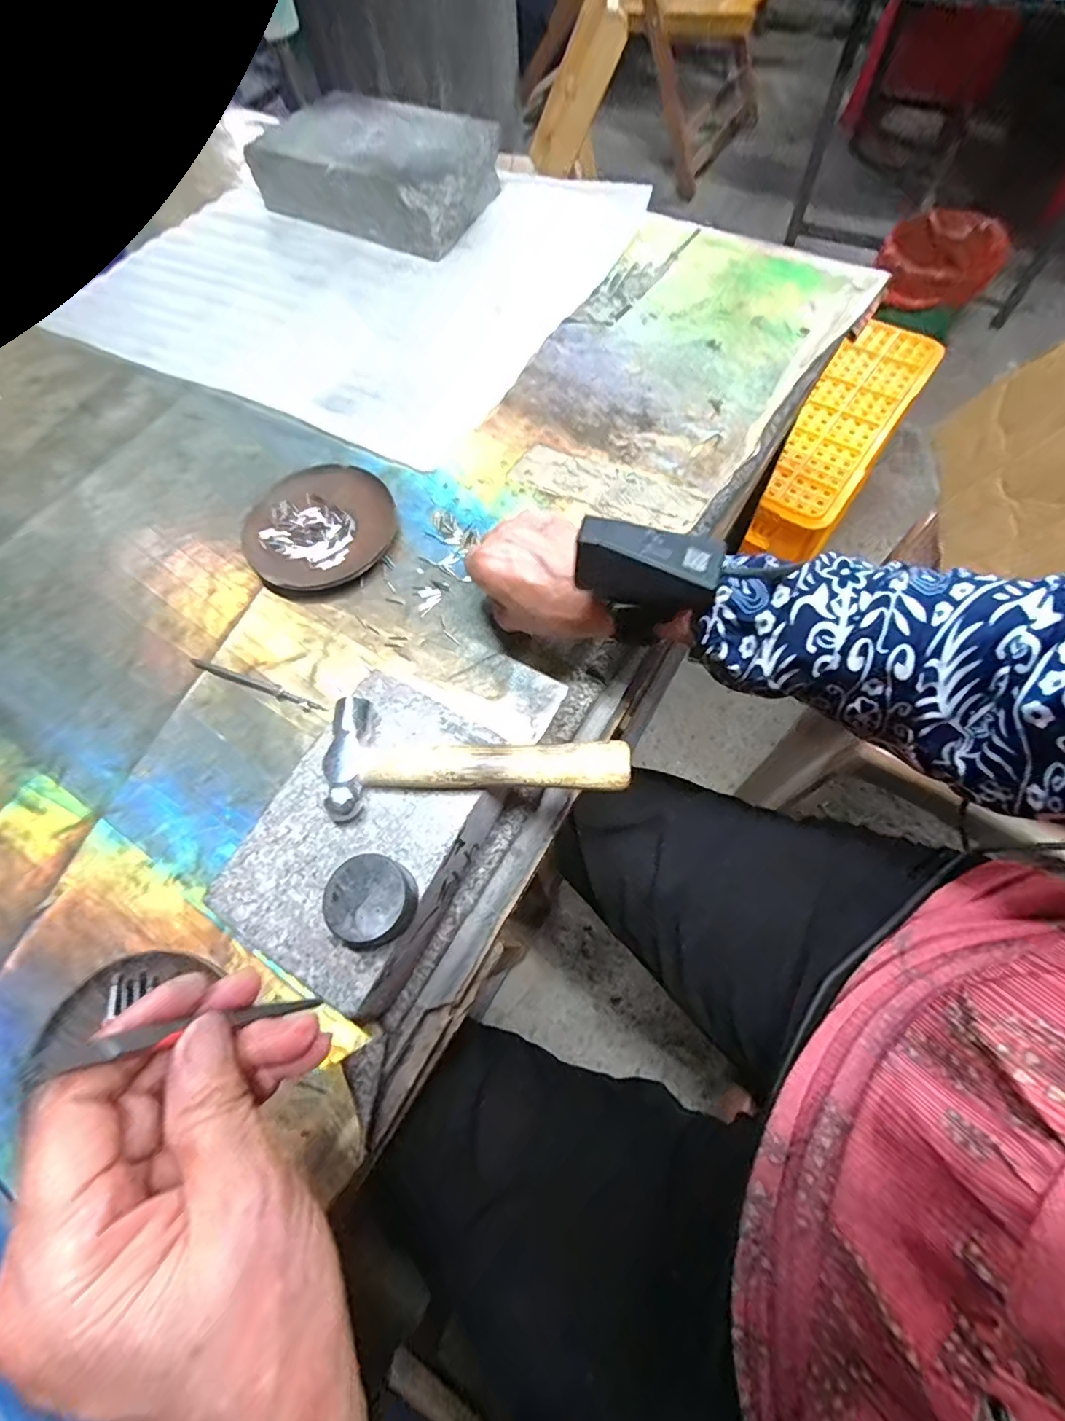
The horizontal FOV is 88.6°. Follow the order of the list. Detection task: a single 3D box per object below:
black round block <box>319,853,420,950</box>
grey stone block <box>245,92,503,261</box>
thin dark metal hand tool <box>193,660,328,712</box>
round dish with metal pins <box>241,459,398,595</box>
[{"bbox_3d":[-0.073,0.087,0.249,0.036,0.019,0.038,0,64,0],"label":"black round block"},{"bbox_3d":[-0.158,-0.578,0.577,0.229,0.054,0.147,28,71,14],"label":"grey stone block"},{"bbox_3d":[-0.187,-0.018,0.370,0.105,0.004,0.009,21,70,11],"label":"thin dark metal hand tool"},{"bbox_3d":[-0.164,-0.144,0.420,0.112,0.014,0.107,-1,67,2],"label":"round dish with metal pins"}]

